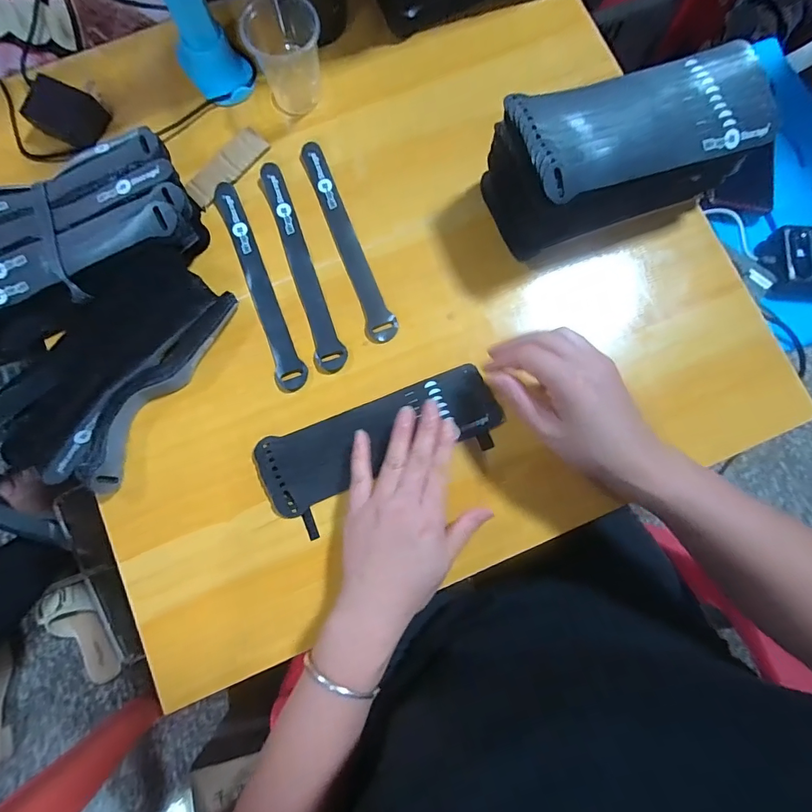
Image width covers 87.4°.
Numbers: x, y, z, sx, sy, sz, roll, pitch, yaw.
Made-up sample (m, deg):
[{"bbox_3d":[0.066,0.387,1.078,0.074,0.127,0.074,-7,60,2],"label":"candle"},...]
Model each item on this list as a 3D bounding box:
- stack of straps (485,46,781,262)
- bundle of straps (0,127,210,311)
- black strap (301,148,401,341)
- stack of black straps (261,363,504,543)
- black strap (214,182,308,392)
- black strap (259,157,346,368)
[{"bbox_3d":[0.177,-0.203,0.348,0.208,0.099,0.097,-20,79,-3],"label":"stack of straps"},{"bbox_3d":[-0.288,-0.150,0.360,0.210,0.040,0.127,-25,83,-3],"label":"bundle of straps"},{"bbox_3d":[-0.055,-0.152,0.387,0.024,0.005,0.205,-21,83,-3],"label":"black strap"},{"bbox_3d":[-0.020,0.033,0.358,0.205,0.016,0.078,-22,80,-3],"label":"stack of black straps"},{"bbox_3d":[-0.131,-0.110,0.379,0.024,0.005,0.204,-21,83,-3],"label":"black strap"},{"bbox_3d":[-0.095,-0.125,0.378,0.025,0.006,0.199,-20,83,-3],"label":"black strap"}]

